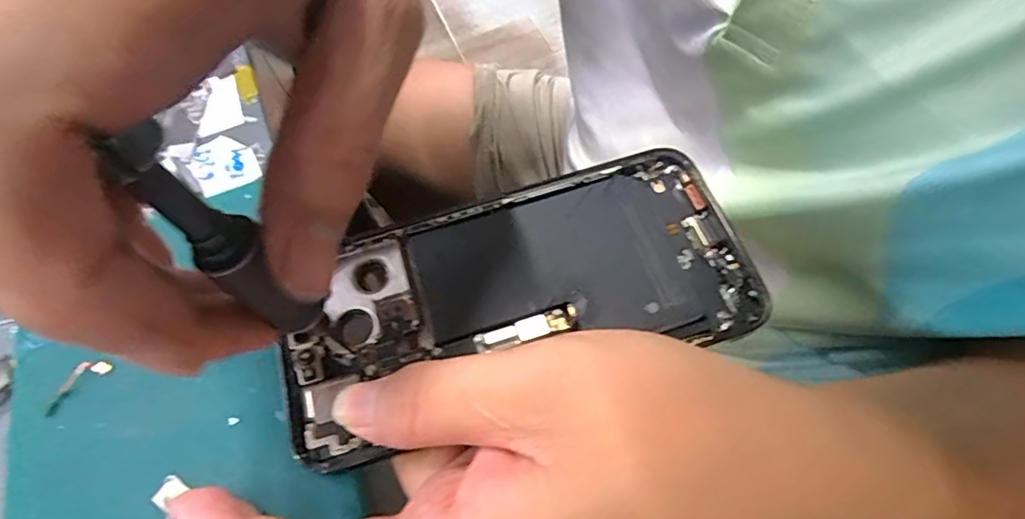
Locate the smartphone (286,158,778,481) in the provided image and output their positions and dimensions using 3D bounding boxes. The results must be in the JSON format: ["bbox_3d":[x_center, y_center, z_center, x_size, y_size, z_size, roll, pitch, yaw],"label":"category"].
[{"bbox_3d":[0.001,0.010,0.188,0.159,0.008,0.075,-17,61,-7],"label":"smartphone"}]

